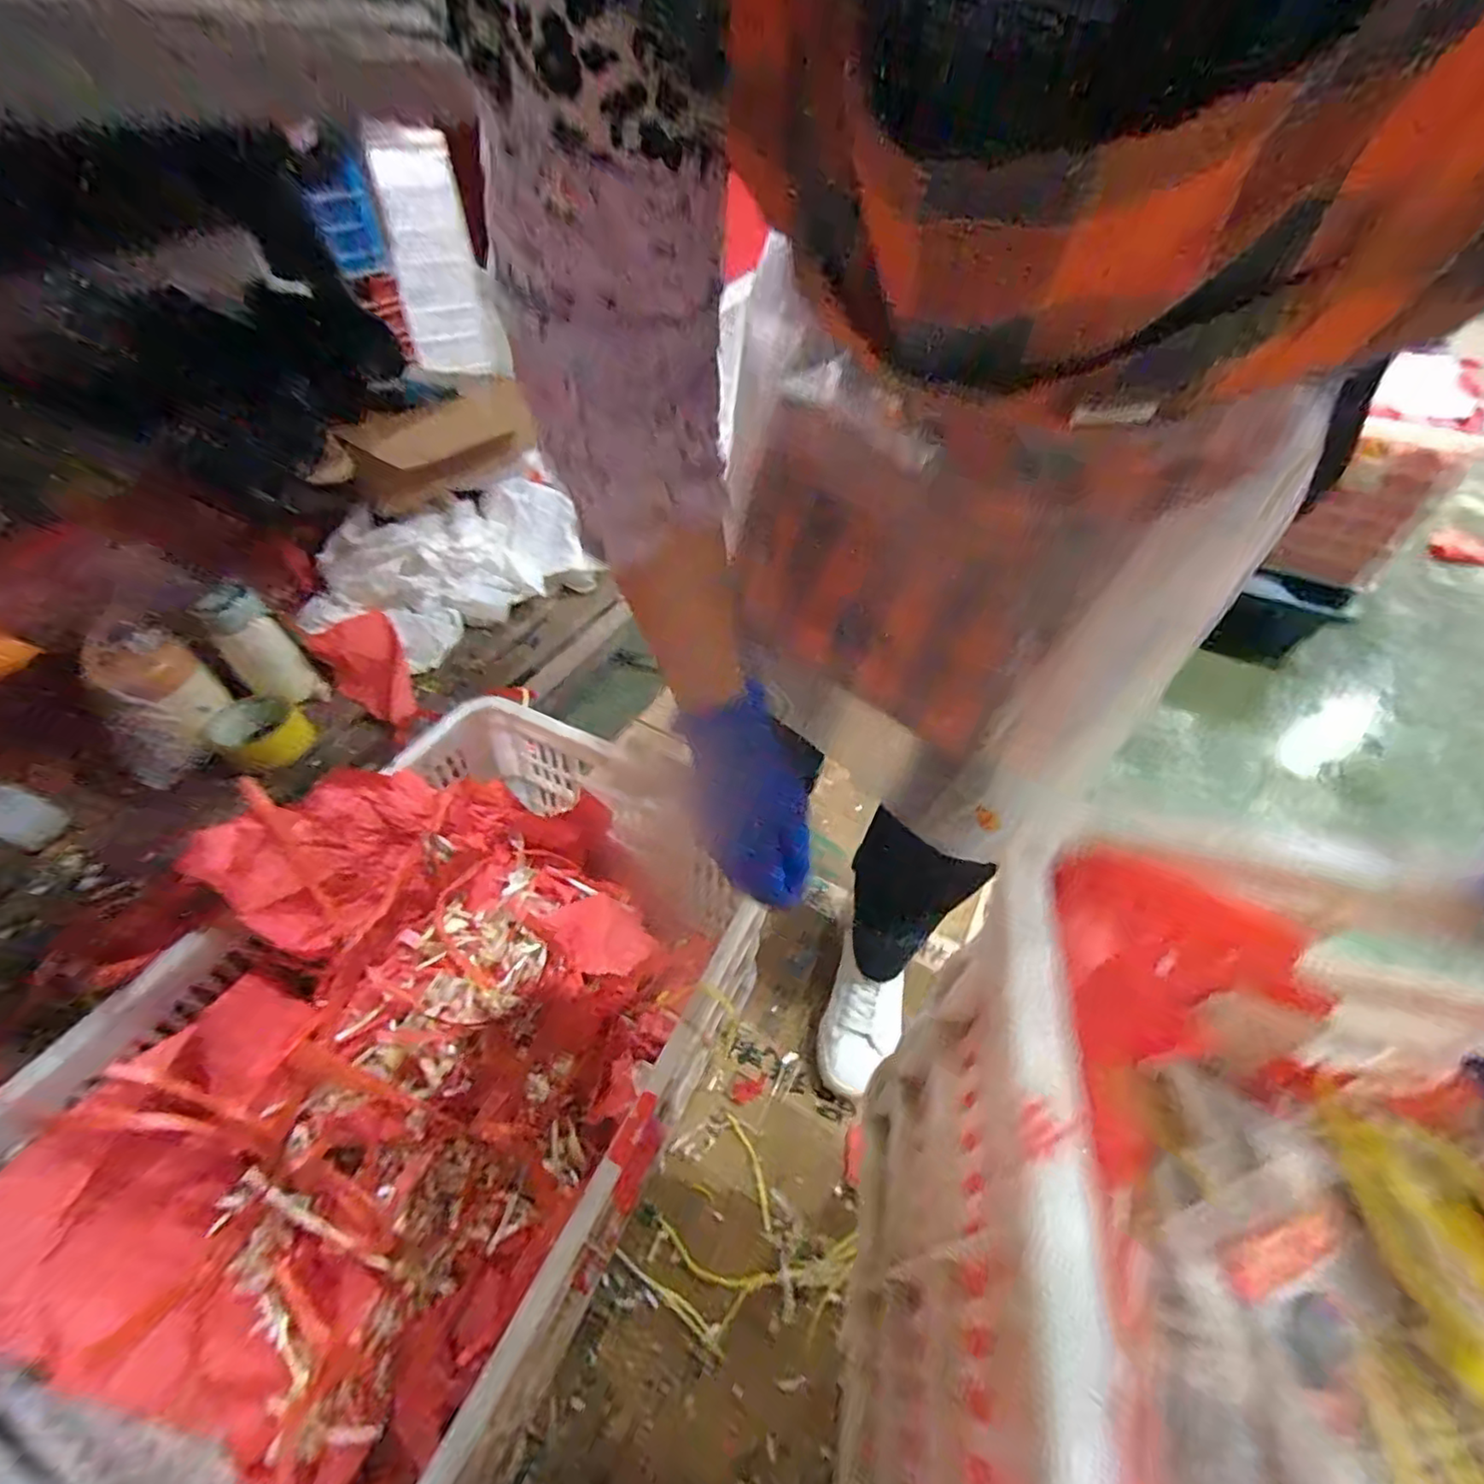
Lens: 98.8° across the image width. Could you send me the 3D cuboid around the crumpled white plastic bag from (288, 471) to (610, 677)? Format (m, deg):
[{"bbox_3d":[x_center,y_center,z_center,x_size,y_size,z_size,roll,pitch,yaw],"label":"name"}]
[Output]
[{"bbox_3d":[-0.393,-0.240,0.885,0.149,0.143,0.376,35,53,26],"label":"crumpled white plastic bag"}]

